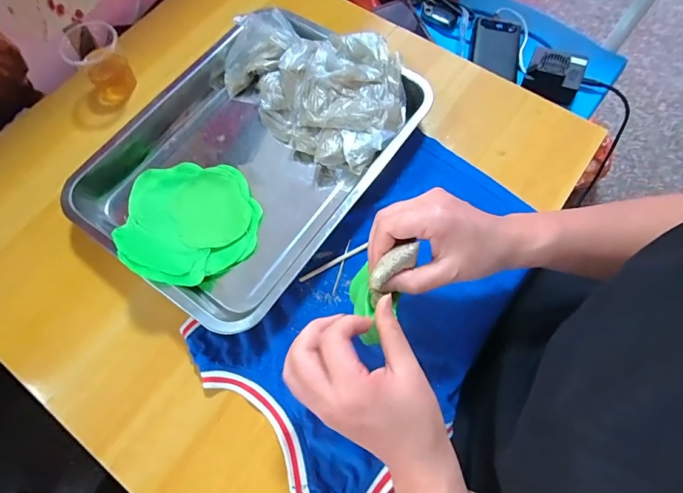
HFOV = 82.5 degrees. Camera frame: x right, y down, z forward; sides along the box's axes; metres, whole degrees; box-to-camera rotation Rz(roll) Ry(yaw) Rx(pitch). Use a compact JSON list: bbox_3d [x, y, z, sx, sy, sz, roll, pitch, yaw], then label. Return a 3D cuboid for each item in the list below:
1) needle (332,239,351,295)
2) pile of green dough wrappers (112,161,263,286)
[{"bbox_3d":[0.000,0.021,0.395,0.004,0.006,0.059,15,70,6],"label":"needle"},{"bbox_3d":[-0.158,-0.035,0.397,0.131,0.044,0.138,0,69,1],"label":"pile of green dough wrappers"}]

